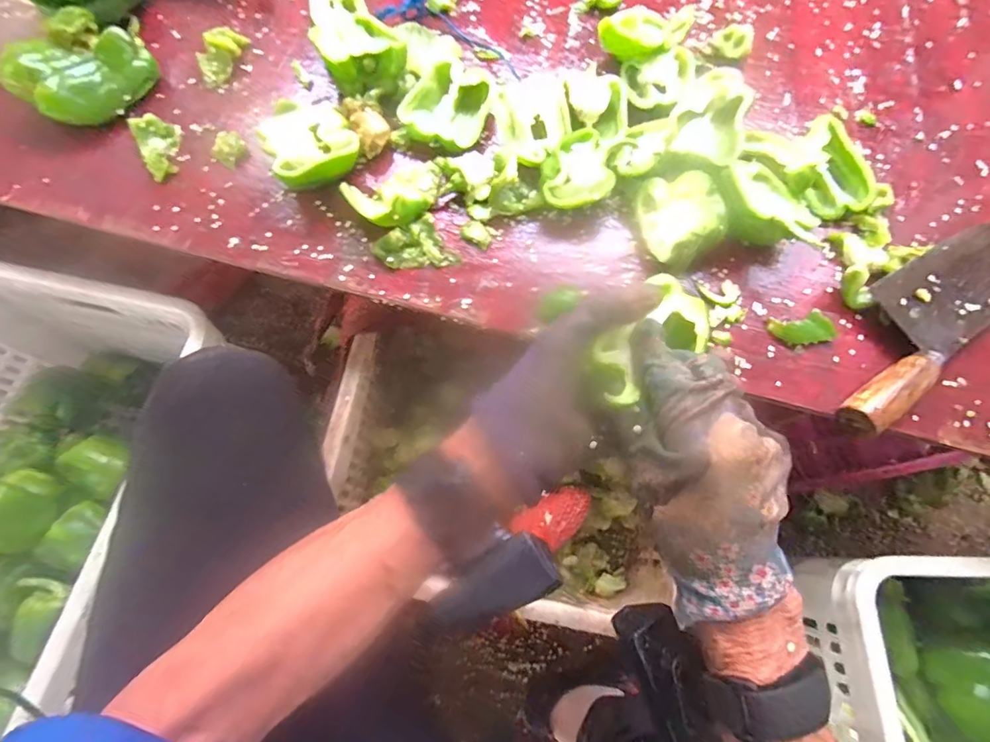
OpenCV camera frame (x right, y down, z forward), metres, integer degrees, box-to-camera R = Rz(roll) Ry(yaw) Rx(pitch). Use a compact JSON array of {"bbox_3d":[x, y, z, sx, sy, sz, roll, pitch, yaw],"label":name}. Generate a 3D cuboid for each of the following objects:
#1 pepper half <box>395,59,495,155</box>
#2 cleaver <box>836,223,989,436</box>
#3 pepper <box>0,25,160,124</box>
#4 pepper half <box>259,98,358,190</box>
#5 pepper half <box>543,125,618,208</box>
[{"bbox_3d":[-0.048,-0.276,0.472,0.083,0.031,0.093,21,71,9],"label":"pepper half"},{"bbox_3d":[0.370,-0.051,0.386,0.271,0.029,0.082,-33,73,-11],"label":"cleaver"},{"bbox_3d":[-0.433,-0.314,0.487,0.086,0.057,0.130,40,75,14],"label":"pepper"},{"bbox_3d":[-0.181,-0.221,0.452,0.080,0.044,0.084,-30,72,-10],"label":"pepper half"},{"bbox_3d":[0.077,-0.184,0.433,0.062,0.052,0.061,6,70,3],"label":"pepper half"}]

